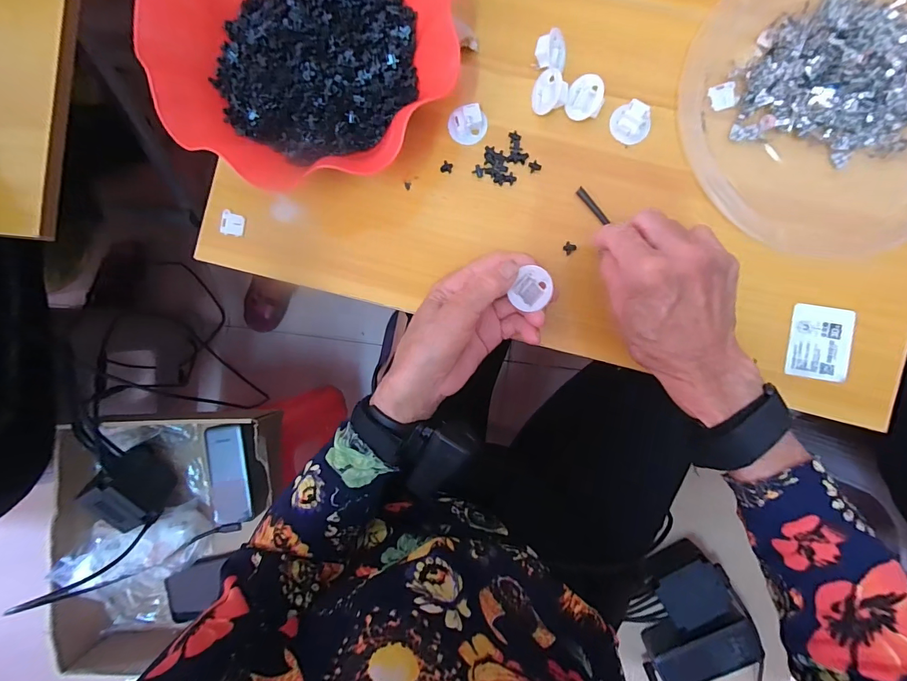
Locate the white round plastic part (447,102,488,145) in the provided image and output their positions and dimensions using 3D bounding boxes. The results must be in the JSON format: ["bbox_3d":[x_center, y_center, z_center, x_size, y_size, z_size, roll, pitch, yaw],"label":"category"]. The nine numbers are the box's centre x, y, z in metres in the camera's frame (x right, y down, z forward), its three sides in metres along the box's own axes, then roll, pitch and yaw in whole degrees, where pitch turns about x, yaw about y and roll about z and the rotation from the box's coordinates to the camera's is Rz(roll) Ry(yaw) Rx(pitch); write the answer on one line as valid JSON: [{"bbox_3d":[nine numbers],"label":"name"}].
[{"bbox_3d":[0.012,-0.177,0.334,0.032,0.014,0.027,-3,90,2],"label":"white round plastic part"}]

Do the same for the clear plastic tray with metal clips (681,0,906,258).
[{"bbox_3d":[0.309,-0.189,0.330,0.232,0.032,0.228,1,90,2],"label":"clear plastic tray with metal clips"}]

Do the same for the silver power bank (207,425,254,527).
[{"bbox_3d":[-0.294,0.175,0.529,0.048,0.022,0.125,-9,90,2],"label":"silver power bank"}]

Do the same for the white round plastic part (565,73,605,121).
[{"bbox_3d":[0.106,-0.195,0.326,0.030,0.010,0.031,-1,101,37],"label":"white round plastic part"}]

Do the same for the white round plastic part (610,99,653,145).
[{"bbox_3d":[0.144,-0.177,0.327,0.027,0.013,0.031,-36,89,2],"label":"white round plastic part"}]

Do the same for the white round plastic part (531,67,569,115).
[{"bbox_3d":[0.078,-0.201,0.325,0.027,0.021,0.033,10,91,2],"label":"white round plastic part"}]

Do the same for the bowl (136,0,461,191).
[{"bbox_3d":[-0.105,-0.224,0.304,0.210,0.080,0.191,0,90,2],"label":"bowl"}]

